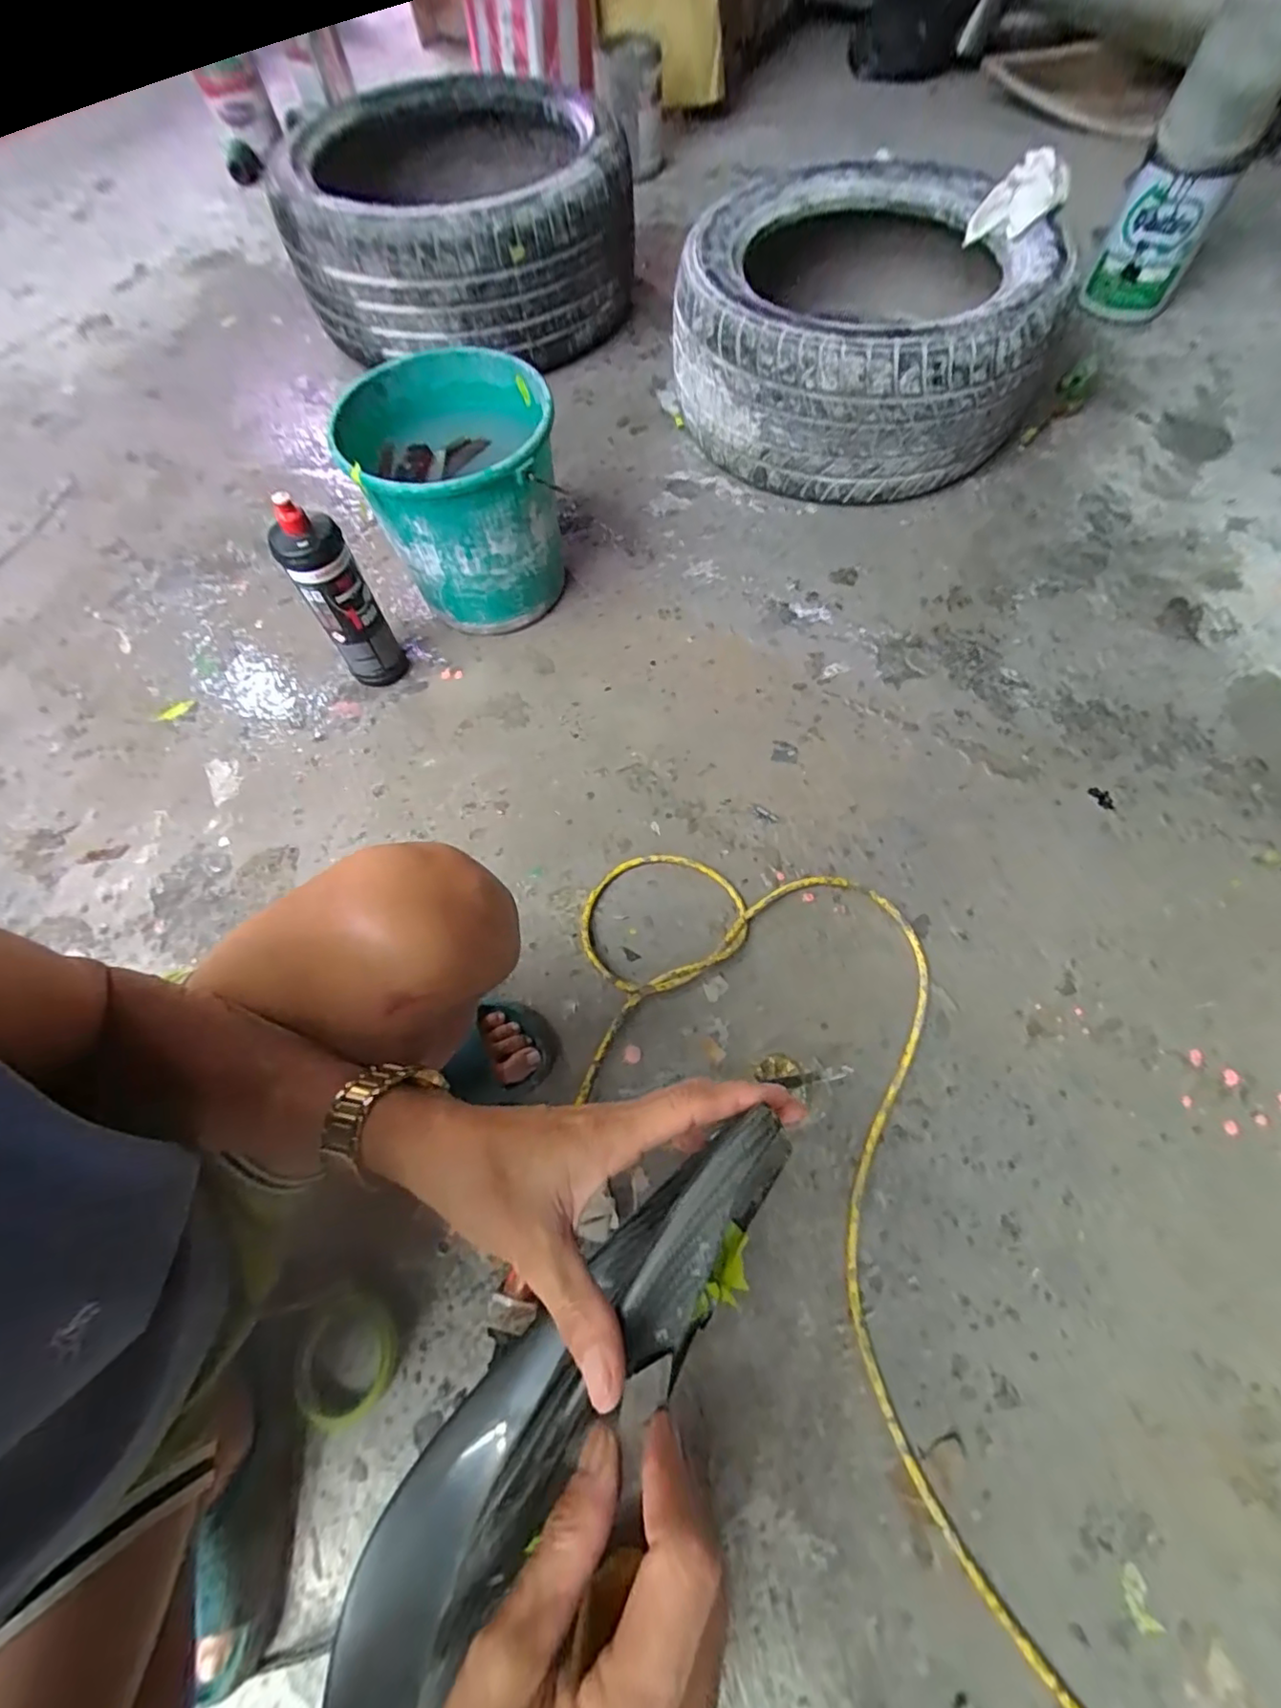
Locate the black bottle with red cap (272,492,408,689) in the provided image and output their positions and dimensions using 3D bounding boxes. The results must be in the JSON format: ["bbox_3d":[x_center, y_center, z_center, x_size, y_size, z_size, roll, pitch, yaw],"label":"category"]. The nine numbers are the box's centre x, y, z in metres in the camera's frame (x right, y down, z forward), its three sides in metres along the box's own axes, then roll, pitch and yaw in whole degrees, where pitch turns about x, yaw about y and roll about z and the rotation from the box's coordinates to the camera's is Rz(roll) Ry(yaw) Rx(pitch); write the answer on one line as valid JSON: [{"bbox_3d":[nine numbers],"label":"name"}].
[{"bbox_3d":[-0.394,-0.324,0.798,0.082,0.293,0.075,-38,69,-14],"label":"black bottle with red cap"}]

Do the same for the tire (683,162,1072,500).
[{"bbox_3d":[0.380,-0.893,1.018,0.574,0.234,0.596,17,67,11],"label":"tire"}]

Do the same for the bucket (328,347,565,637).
[{"bbox_3d":[-0.243,-0.494,0.859,0.263,0.266,0.283,-17,65,-5],"label":"bucket"}]

